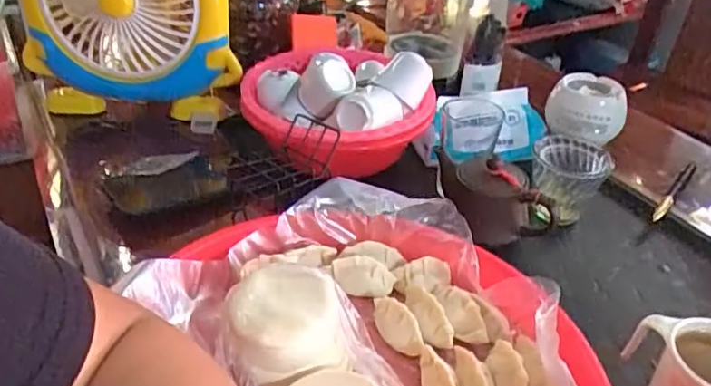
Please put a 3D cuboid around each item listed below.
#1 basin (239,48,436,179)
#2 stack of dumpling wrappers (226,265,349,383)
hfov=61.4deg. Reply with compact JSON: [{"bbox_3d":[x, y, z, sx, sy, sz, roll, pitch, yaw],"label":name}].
[{"bbox_3d":[-0.025,-0.114,0.704,0.193,0.089,0.223,-13,39,-24],"label":"basin"},{"bbox_3d":[-0.051,0.088,0.425,0.072,0.038,0.074,-9,37,-19],"label":"stack of dumpling wrappers"}]

